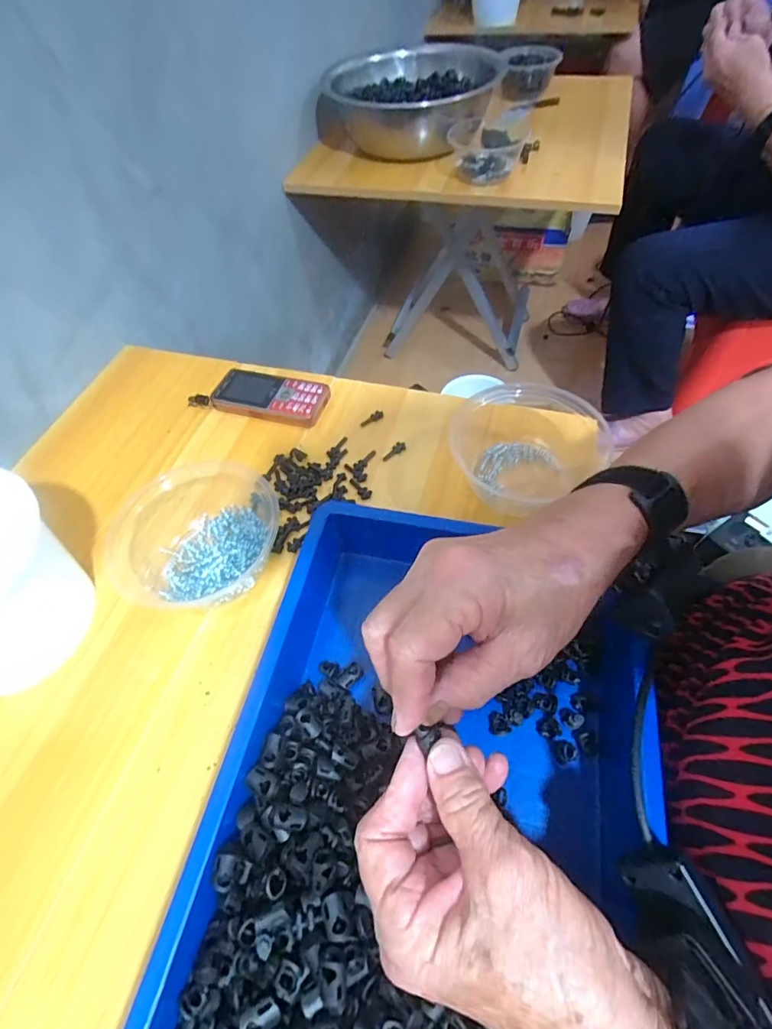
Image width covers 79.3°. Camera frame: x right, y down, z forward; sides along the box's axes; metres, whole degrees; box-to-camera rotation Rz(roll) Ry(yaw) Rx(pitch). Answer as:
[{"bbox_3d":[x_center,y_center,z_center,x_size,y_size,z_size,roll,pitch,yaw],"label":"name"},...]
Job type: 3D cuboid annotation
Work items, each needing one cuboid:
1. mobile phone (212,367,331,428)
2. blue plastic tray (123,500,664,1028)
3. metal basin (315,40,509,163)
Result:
[{"bbox_3d":[-0.131,-0.136,0.526,0.131,0.021,0.061,12,58,11],"label":"mobile phone"},{"bbox_3d":[0.024,0.168,0.295,0.278,0.069,0.379,11,58,10],"label":"blue plastic tray"},{"bbox_3d":[0.049,-0.812,0.907,0.309,0.105,0.336,-2,57,2],"label":"metal basin"}]

